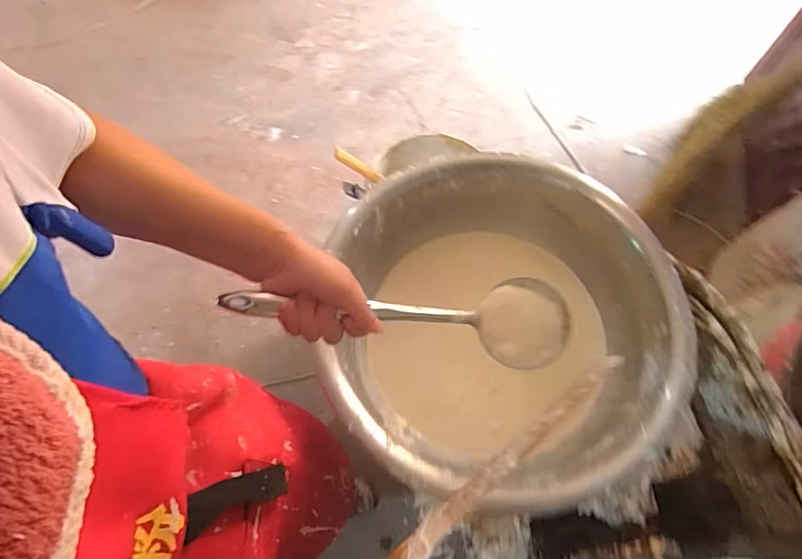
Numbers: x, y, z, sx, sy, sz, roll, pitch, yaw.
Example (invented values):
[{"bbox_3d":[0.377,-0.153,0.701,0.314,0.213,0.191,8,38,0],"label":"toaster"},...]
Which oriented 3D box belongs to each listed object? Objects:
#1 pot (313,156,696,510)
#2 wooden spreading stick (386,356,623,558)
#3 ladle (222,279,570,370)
[{"bbox_3d":[0.153,0.069,0.719,0.460,0.187,0.478,0,67,-1],"label":"pot"},{"bbox_3d":[0.091,0.162,0.419,0.321,0.020,0.020,-33,71,-22],"label":"wooden spreading stick"},{"bbox_3d":[0.006,0.034,0.467,0.333,0.063,0.087,6,66,-17],"label":"ladle"}]

